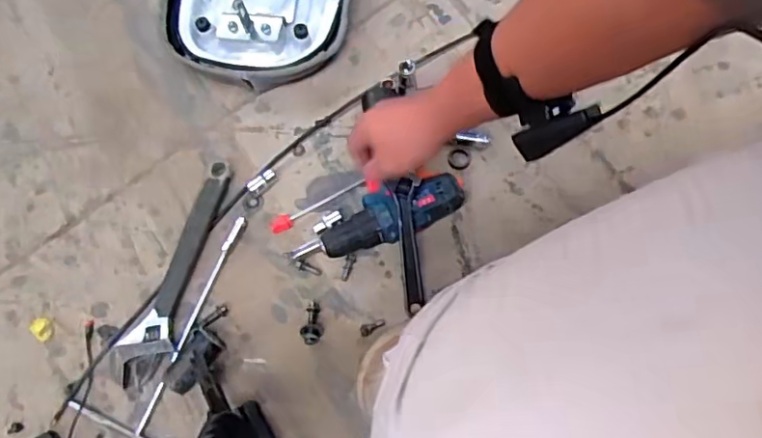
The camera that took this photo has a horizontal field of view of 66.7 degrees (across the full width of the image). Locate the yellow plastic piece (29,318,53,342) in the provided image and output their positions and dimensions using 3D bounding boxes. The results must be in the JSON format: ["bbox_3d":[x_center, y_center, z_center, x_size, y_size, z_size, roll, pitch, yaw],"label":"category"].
[{"bbox_3d":[-0.414,0.134,0.706,0.033,0.007,0.025,36,76,13],"label":"yellow plastic piece"}]

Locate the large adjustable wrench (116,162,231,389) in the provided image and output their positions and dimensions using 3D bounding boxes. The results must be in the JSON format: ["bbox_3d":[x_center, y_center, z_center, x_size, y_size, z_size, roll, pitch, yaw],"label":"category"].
[{"bbox_3d":[-0.255,0.056,0.712,0.065,0.022,0.275,11,71,6],"label":"large adjustable wrench"}]

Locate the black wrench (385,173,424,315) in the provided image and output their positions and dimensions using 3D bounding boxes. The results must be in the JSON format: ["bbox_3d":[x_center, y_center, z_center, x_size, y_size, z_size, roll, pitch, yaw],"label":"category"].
[{"bbox_3d":[0.034,0.031,0.685,0.035,0.022,0.157,-5,89,0],"label":"black wrench"}]

